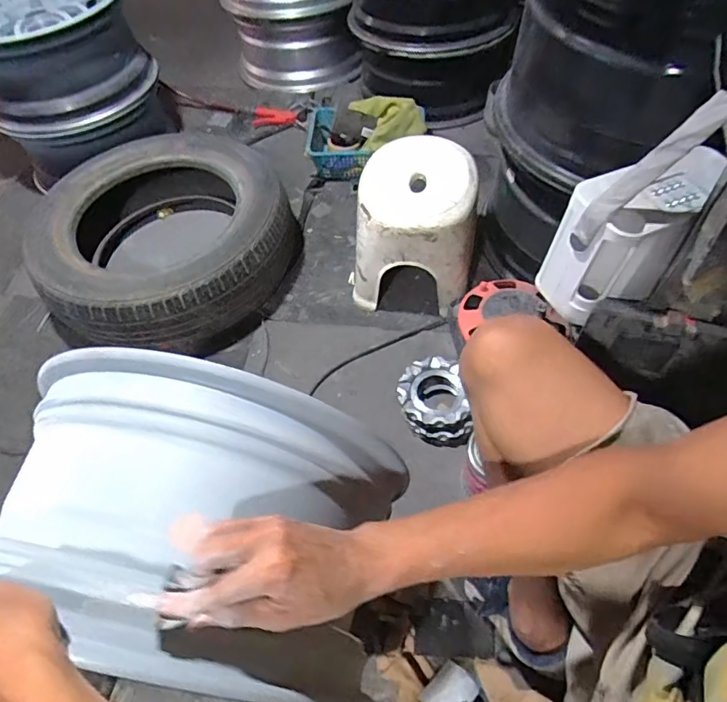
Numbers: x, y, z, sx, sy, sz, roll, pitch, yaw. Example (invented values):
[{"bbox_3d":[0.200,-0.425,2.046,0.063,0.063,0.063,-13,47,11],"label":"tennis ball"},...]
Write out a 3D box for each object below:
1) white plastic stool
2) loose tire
[{"bbox_3d":[0.101,-0.247,1.006,0.225,0.236,0.250,3,56,6],"label":"white plastic stool"},{"bbox_3d":[-0.432,-0.243,1.077,0.515,0.185,0.504,-35,60,-18],"label":"loose tire"}]

